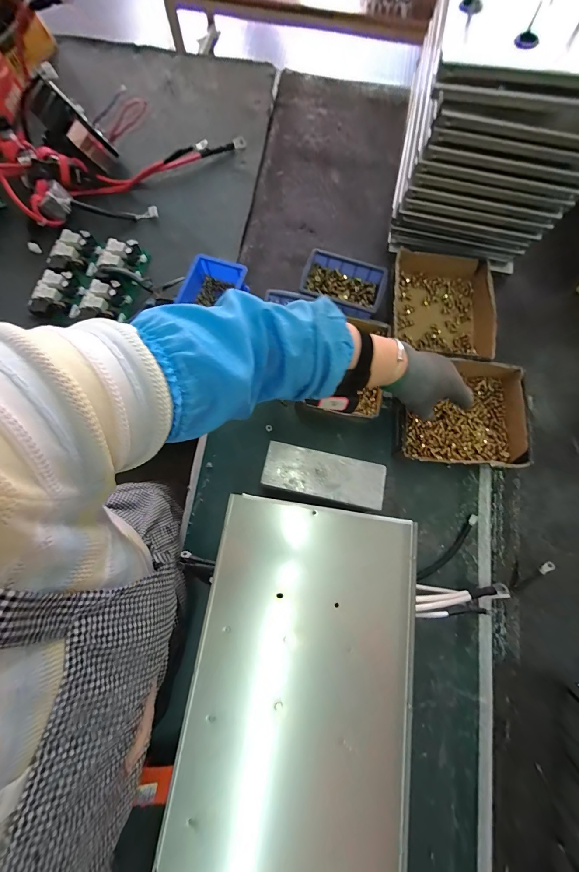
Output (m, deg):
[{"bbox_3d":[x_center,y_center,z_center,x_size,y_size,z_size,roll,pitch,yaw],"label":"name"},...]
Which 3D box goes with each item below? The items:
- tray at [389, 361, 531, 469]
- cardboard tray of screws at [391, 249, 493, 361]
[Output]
[{"bbox_3d":[0.283,-0.037,0.525,0.211,0.047,0.174,3,77,1],"label":"tray"},{"bbox_3d":[0.277,-0.233,0.571,0.184,0.047,0.209,3,77,1],"label":"cardboard tray of screws"}]

